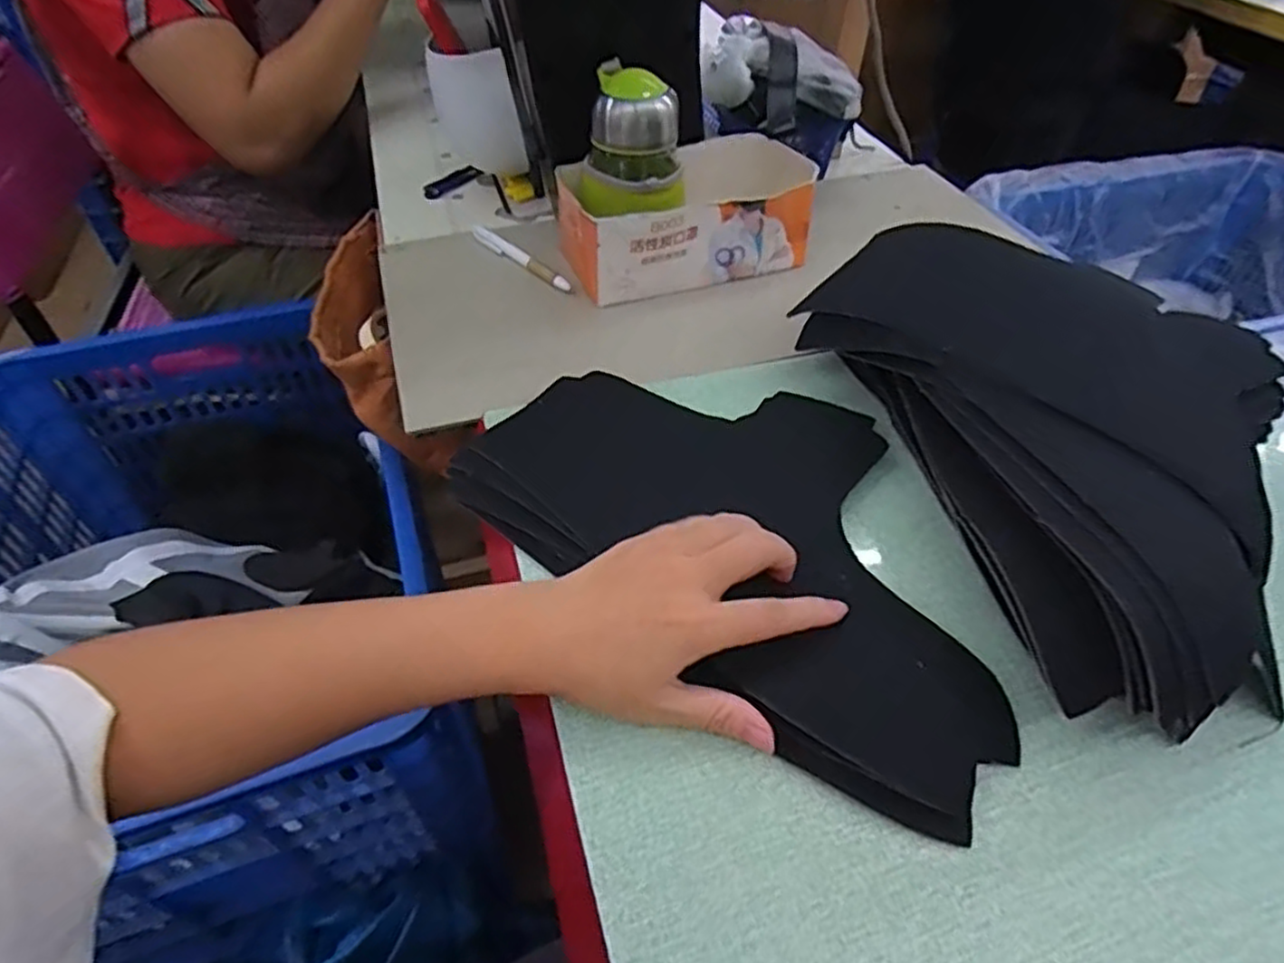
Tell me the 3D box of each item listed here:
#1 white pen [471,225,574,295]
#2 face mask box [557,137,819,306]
[{"bbox_3d":[-0.103,-0.190,0.609,0.015,0.011,0.139,-31,55,-26],"label":"white pen"},{"bbox_3d":[0.036,-0.215,0.587,0.202,0.073,0.095,-14,49,-14],"label":"face mask box"}]

